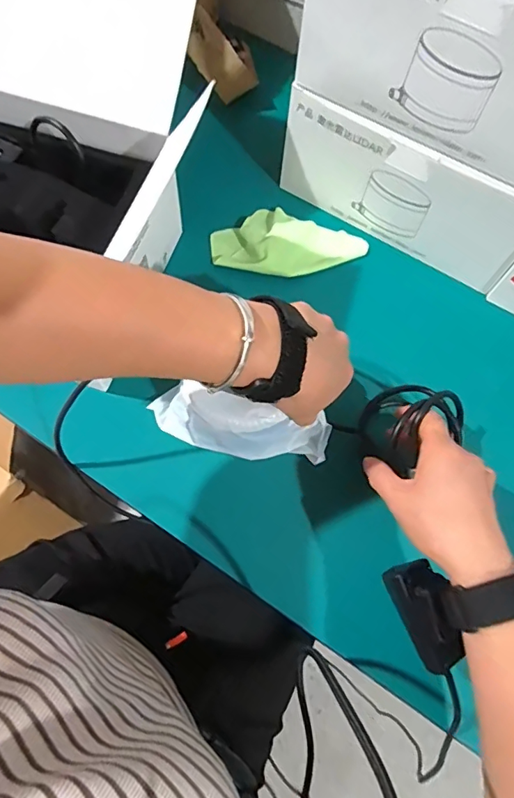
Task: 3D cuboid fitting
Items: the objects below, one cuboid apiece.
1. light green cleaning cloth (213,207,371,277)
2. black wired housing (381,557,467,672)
[{"bbox_3d":[0.036,-0.172,0.527,0.164,0.031,0.083,10,68,1],"label":"light green cleaning cloth"},{"bbox_3d":[0.119,0.149,0.336,0.029,0.034,0.069,-22,71,-11],"label":"black wired housing"}]

